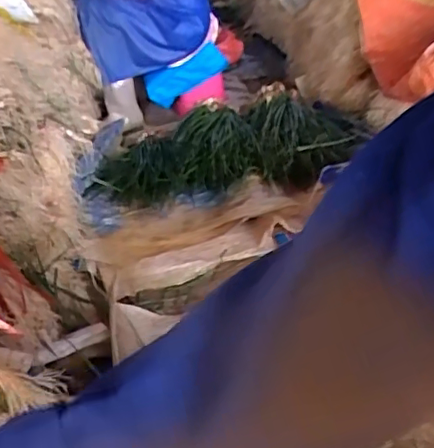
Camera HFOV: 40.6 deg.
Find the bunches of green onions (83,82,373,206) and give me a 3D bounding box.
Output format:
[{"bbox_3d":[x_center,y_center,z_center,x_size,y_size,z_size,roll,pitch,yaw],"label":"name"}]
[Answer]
[{"bbox_3d":[0.029,-0.254,1.799,0.759,0.105,0.644,-6,32,-2],"label":"bunches of green onions"}]

